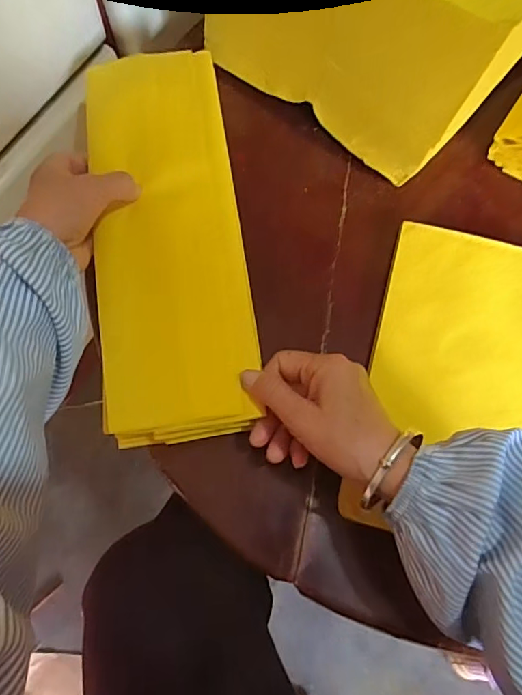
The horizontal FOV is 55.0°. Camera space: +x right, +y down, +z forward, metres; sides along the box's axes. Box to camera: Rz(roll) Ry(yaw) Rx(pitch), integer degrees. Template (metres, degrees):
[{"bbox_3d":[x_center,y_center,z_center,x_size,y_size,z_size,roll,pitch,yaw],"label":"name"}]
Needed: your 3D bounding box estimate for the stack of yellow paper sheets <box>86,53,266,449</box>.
[{"bbox_3d":[-0.078,-0.102,0.421,0.118,0.028,0.348,-8,71,-7],"label":"stack of yellow paper sheets"}]

